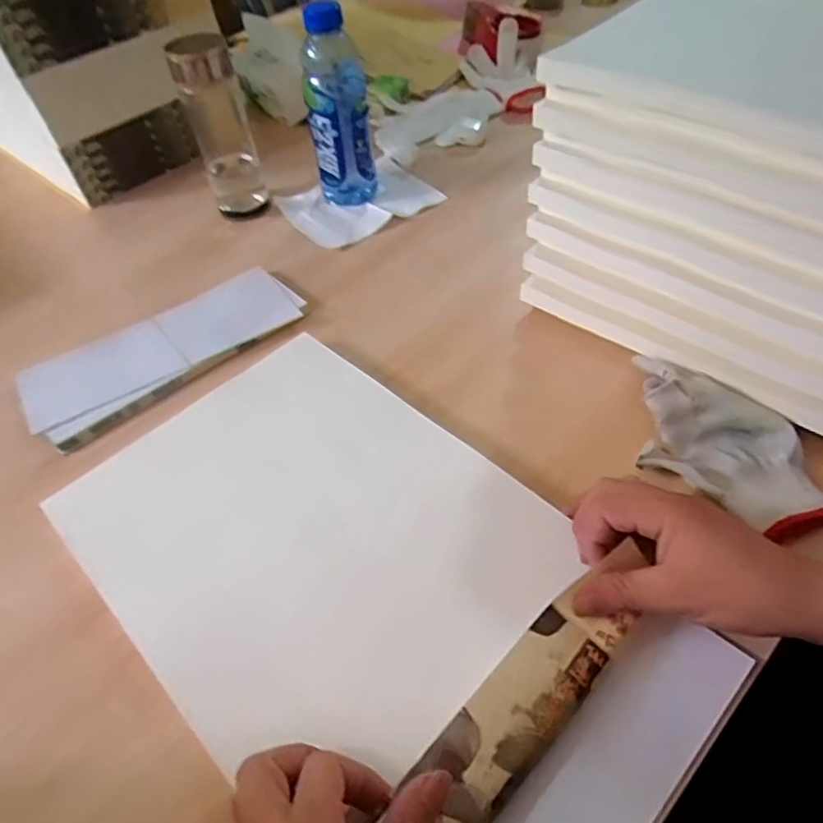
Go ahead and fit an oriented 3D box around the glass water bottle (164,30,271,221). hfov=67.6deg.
[{"bbox_3d":[-0.220,-0.326,0.712,0.064,0.187,0.071,-15,50,-7],"label":"glass water bottle"}]

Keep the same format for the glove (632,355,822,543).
[{"bbox_3d":[0.234,0.020,0.463,0.155,0.035,0.106,26,57,25],"label":"glove"}]

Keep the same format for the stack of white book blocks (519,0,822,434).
[{"bbox_3d":[0.324,-0.163,0.491,0.379,0.218,0.265,33,60,29],"label":"stack of white book blocks"}]

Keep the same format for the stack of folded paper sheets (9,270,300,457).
[{"bbox_3d":[-0.235,-0.062,0.595,0.259,0.021,0.102,-34,55,-22],"label":"stack of folded paper sheets"}]

